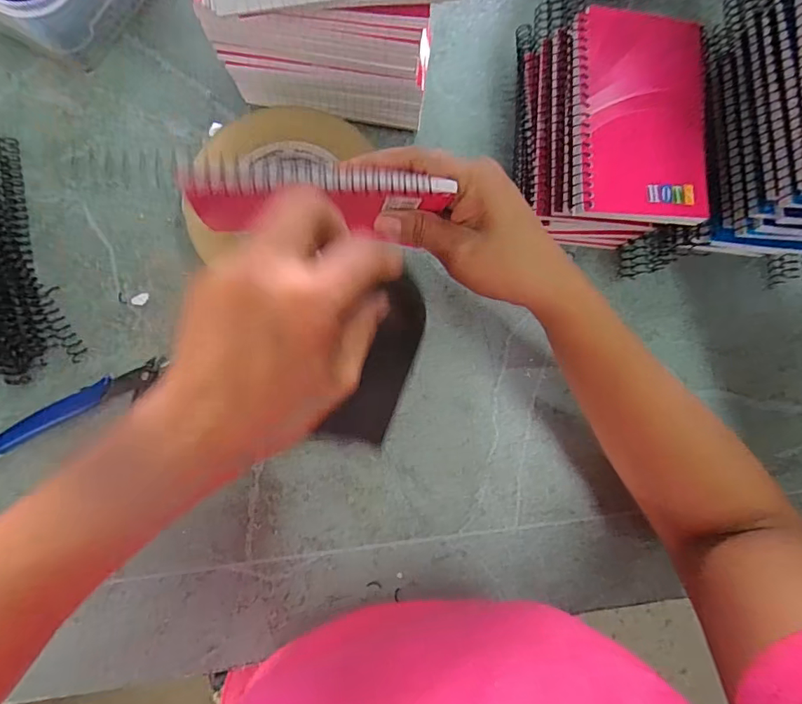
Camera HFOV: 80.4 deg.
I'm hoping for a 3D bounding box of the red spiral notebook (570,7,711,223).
[{"bbox_3d":[0.149,-0.150,0.294,0.085,0.014,0.133,2,82,-4],"label":"red spiral notebook"}]

